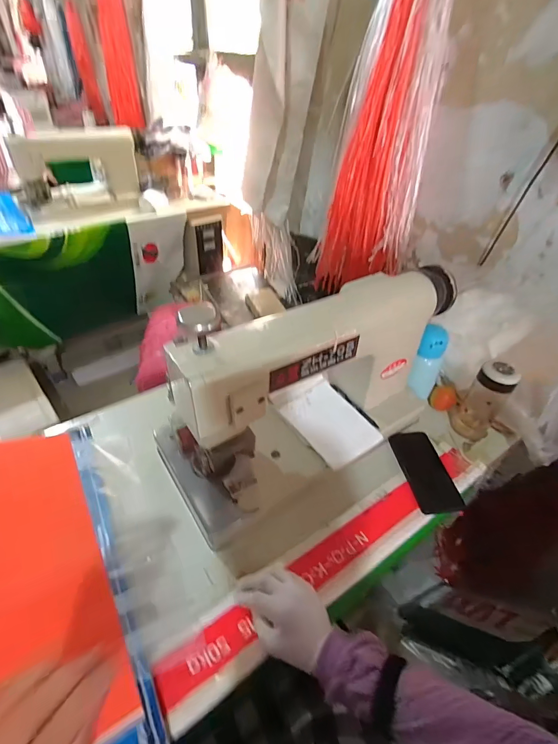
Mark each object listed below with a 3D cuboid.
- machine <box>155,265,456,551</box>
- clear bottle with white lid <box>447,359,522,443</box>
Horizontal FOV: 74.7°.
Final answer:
[{"bbox_3d":[0.078,0.018,0.621,0.544,0.310,0.216,-20,47,-22],"label":"machine"},{"bbox_3d":[0.403,0.052,0.721,0.078,0.165,0.064,30,49,26],"label":"clear bottle with white lid"}]

